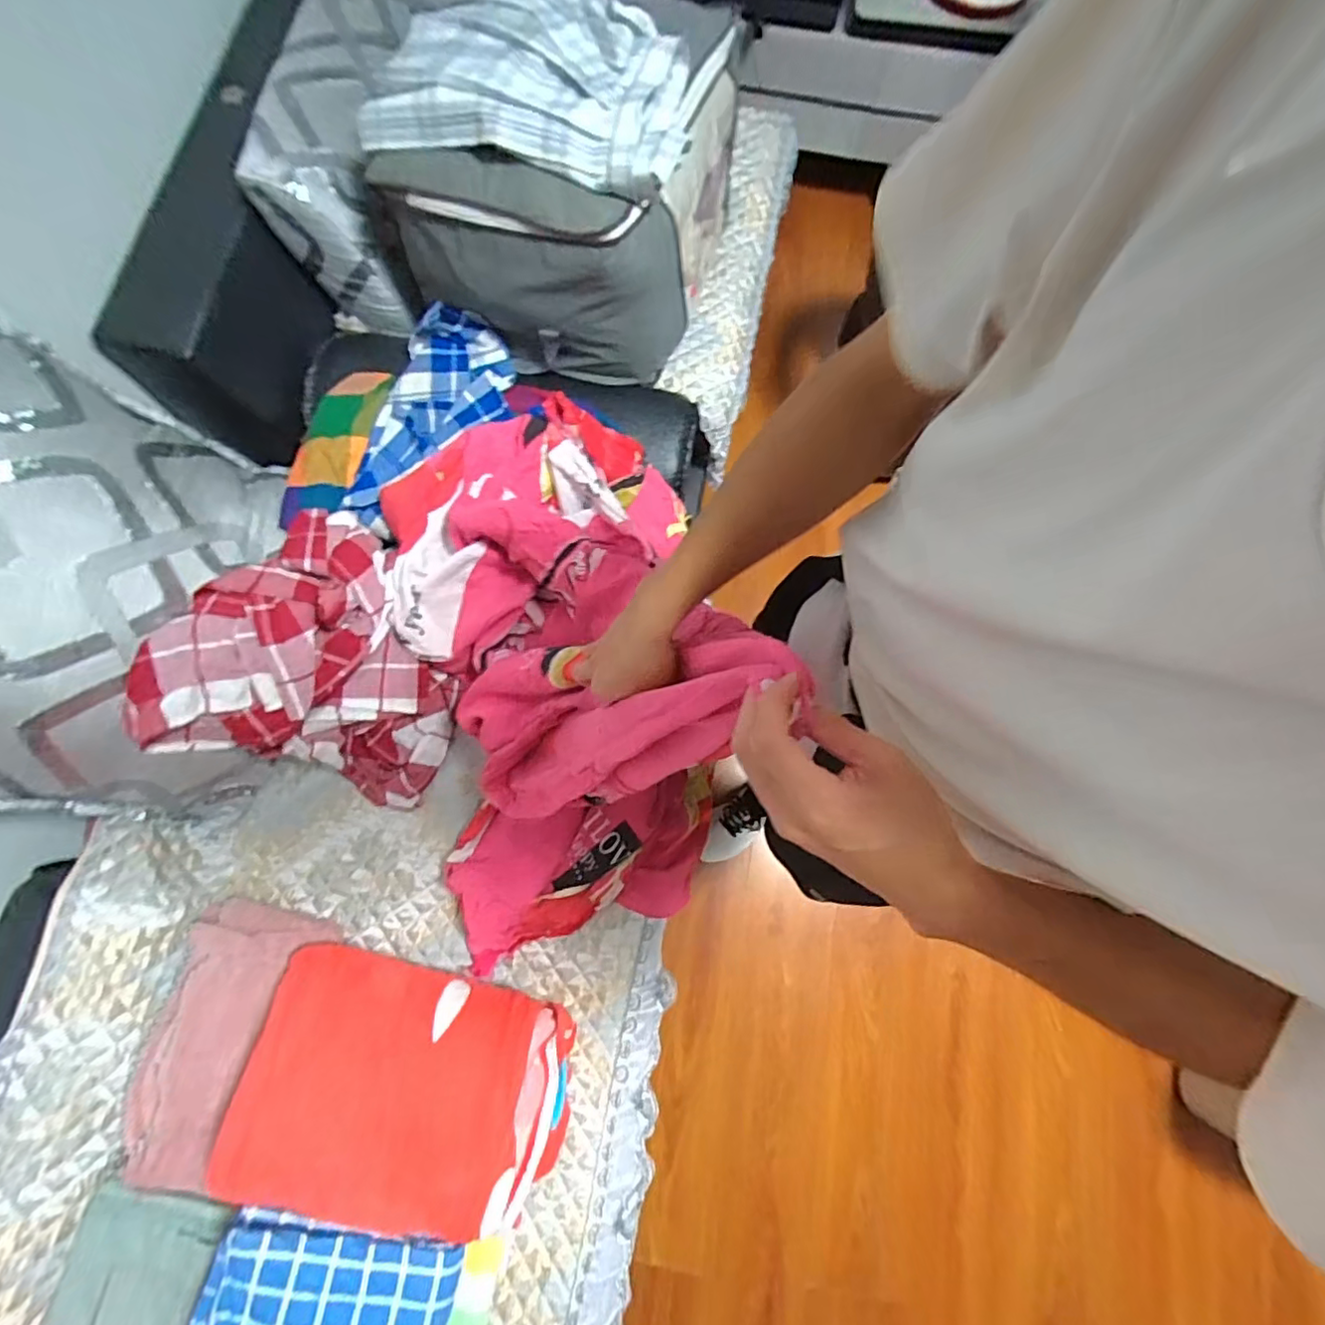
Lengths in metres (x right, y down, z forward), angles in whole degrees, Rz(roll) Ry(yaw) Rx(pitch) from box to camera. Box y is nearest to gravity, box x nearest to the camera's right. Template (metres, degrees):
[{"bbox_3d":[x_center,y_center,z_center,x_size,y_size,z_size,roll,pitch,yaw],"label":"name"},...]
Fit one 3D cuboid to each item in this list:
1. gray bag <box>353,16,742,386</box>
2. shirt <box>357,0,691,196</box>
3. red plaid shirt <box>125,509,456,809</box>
[{"bbox_3d":[-0.179,-0.564,0.899,0.411,0.259,0.118,6,76,0],"label":"gray bag"},{"bbox_3d":[-0.169,-0.780,0.809,0.404,0.080,0.269,12,76,1],"label":"shirt"},{"bbox_3d":[-0.472,-0.011,0.881,0.330,0.244,0.361,17,77,3],"label":"red plaid shirt"}]

